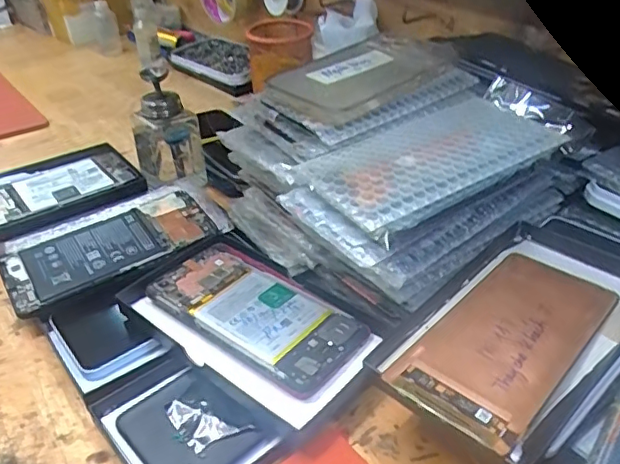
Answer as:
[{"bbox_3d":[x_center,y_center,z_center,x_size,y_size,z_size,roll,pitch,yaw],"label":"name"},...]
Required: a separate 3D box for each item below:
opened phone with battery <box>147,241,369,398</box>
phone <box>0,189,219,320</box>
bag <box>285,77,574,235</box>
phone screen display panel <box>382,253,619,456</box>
[{"bbox_3d":[-0.038,0.055,0.394,0.155,0.009,0.074,26,44,27],"label":"opened phone with battery"},{"bbox_3d":[-0.165,0.011,0.467,0.167,0.010,0.082,-22,43,-25],"label":"phone"},{"bbox_3d":[0.091,-0.057,0.378,0.191,0.025,0.085,-21,40,-25],"label":"bag"},{"bbox_3d":[0.118,0.058,0.323,0.071,0.009,0.156,30,47,33],"label":"phone screen display panel"}]

